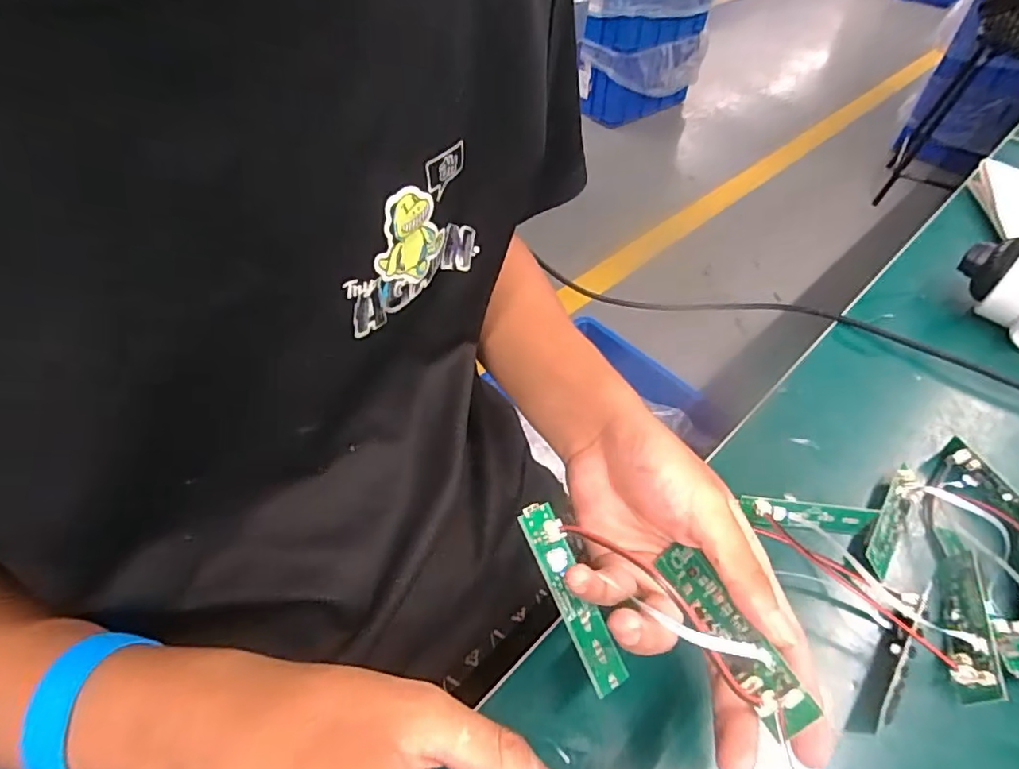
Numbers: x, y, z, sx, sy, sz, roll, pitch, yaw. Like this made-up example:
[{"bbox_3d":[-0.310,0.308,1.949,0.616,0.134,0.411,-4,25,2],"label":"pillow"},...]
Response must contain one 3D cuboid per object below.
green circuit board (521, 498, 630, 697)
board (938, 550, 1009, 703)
[{"bbox_3d":[0.028,0.094,0.251,0.018,0.006,0.084,-22,81,-19],"label":"green circuit board"},{"bbox_3d":[0.241,0.124,0.300,0.013,0.024,0.085,33,47,-1],"label":"board"}]

